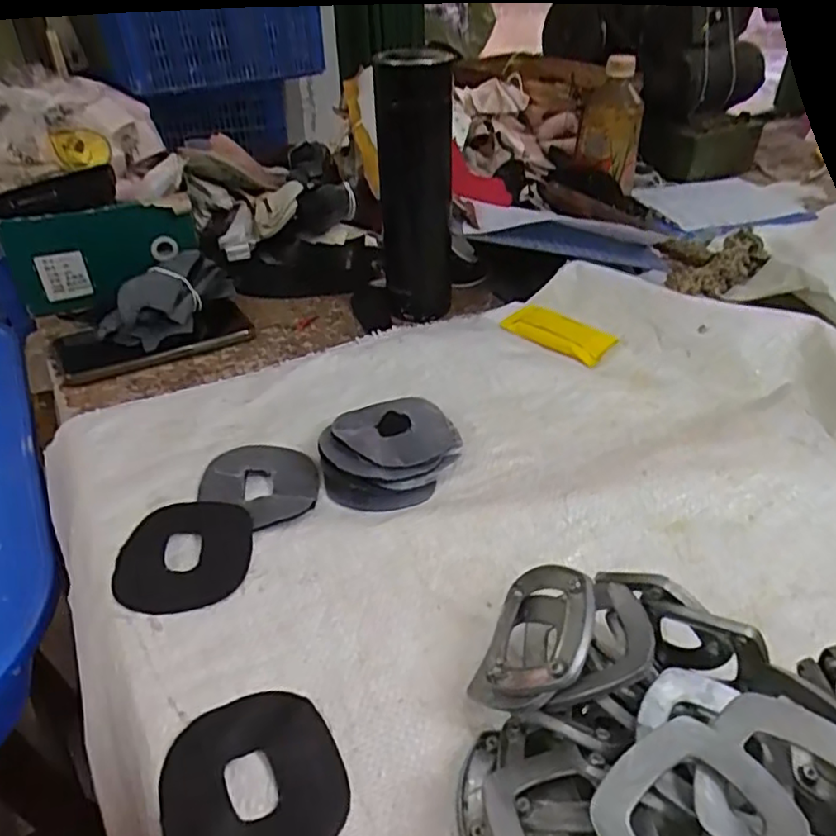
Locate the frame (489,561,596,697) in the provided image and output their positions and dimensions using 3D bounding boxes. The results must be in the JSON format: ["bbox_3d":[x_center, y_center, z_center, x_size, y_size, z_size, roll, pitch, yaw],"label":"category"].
[{"bbox_3d":[0.056,0.103,0.300,0.061,0.015,0.063,-29,29,40],"label":"frame"}]

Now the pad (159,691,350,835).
[{"bbox_3d":[-0.072,0.161,0.280,0.074,0.004,0.079,-19,41,-23],"label":"pad"}]

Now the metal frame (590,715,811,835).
[{"bbox_3d":[0.096,0.140,0.221,0.062,0.008,0.056,-35,40,-13],"label":"metal frame"}]

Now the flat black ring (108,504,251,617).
[{"bbox_3d":[-0.138,0.080,0.380,0.074,0.006,0.080,0,37,0],"label":"flat black ring"}]

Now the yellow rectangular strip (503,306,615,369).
[{"bbox_3d":[0.126,-0.078,0.584,0.096,0.005,0.058,30,47,33],"label":"yellow rectangular strip"}]

